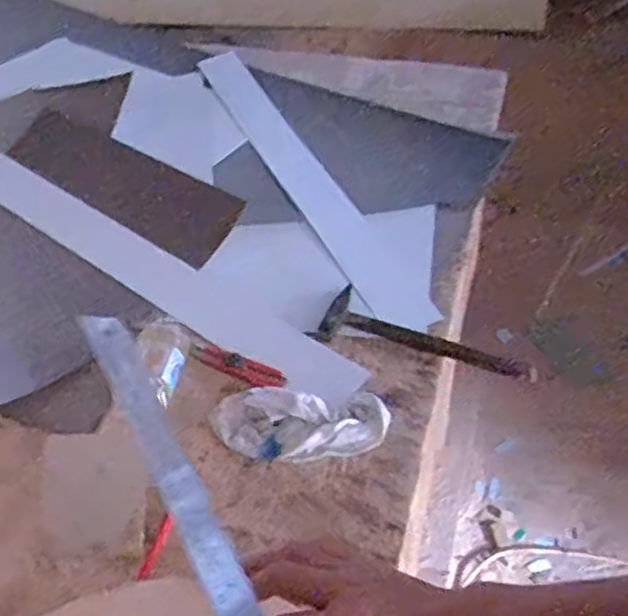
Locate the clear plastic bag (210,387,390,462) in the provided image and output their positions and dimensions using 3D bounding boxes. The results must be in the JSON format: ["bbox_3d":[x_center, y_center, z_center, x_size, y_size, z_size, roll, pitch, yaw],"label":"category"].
[{"bbox_3d":[-0.017,0.138,0.872,0.212,0.031,0.092,-3,45,2],"label":"clear plastic bag"}]

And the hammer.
[{"bbox_3d":[0.145,0.041,0.950,0.292,0.030,0.082,16,49,19],"label":"hammer"}]

